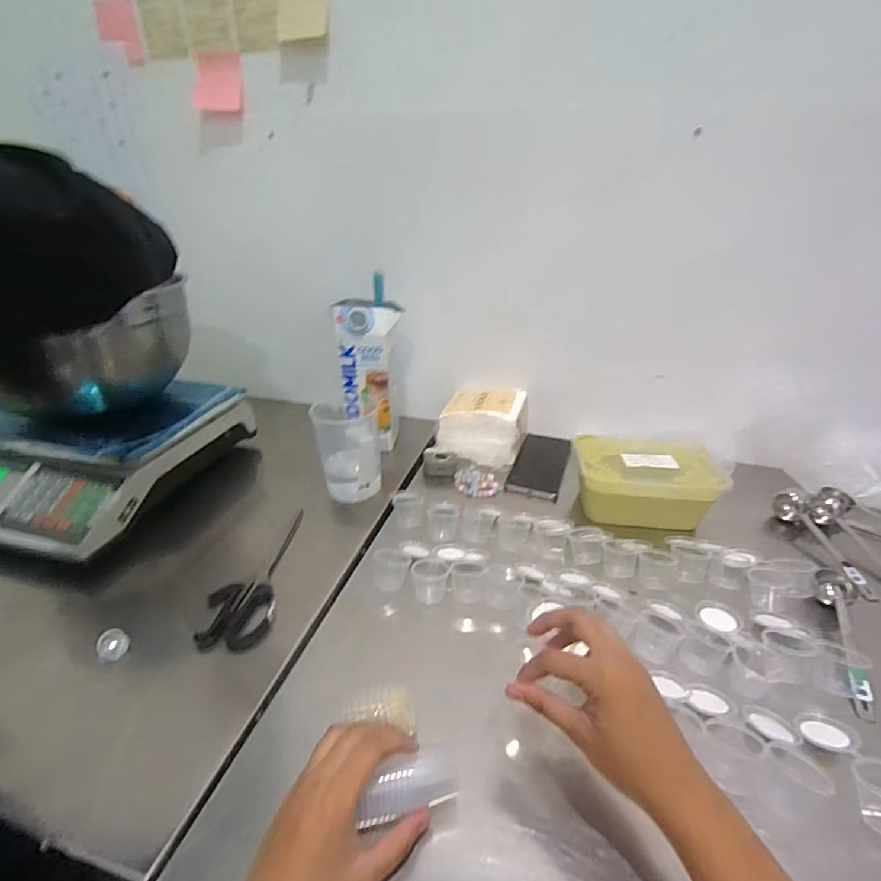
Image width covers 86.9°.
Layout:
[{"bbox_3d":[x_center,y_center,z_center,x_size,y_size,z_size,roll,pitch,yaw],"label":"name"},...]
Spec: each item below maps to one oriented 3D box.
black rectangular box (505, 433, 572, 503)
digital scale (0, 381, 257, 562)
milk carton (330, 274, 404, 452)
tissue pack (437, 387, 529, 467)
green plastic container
[{"bbox_3d":[0.151,0.038,0.701,0.074,0.021,0.155,12,31,19],"label":"black rectangular box"},{"bbox_3d":[-0.477,-0.006,0.623,0.305,0.102,0.321,9,30,14],"label":"digital scale"},{"bbox_3d":[-0.106,-0.102,0.704,0.086,0.219,0.078,6,29,10],"label":"milk carton"},{"bbox_3d":[0.067,-0.021,0.727,0.131,0.076,0.132,7,29,10],"label":"tissue pack"},{"bbox_3d":[0.263,0.049,0.603,0.175,0.066,0.135,6,29,10],"label":"green plastic container"}]

